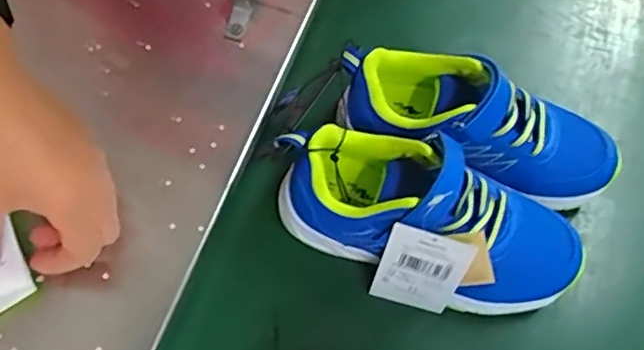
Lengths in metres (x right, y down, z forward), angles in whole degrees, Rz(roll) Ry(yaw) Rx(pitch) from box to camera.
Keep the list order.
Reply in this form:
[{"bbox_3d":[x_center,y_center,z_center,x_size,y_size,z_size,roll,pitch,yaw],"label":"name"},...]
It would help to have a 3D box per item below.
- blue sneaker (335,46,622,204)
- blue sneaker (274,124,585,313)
[{"bbox_3d":[0.106,-0.035,0.406,0.188,0.088,0.071,9,62,4],"label":"blue sneaker"},{"bbox_3d":[0.065,0.026,0.370,0.193,0.072,0.072,17,63,8],"label":"blue sneaker"}]

